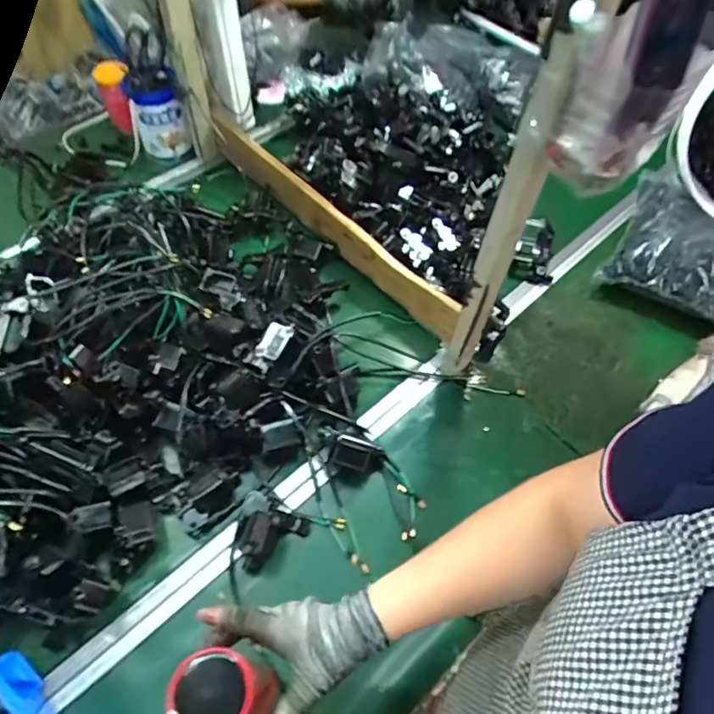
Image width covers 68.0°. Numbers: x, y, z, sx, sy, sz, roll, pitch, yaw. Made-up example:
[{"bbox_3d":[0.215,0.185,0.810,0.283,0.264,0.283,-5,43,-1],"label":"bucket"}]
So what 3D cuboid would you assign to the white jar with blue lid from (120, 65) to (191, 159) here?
[{"bbox_3d":[-0.380,-0.470,1.016,0.088,0.165,0.090,1,57,-2],"label":"white jar with blue lid"}]

